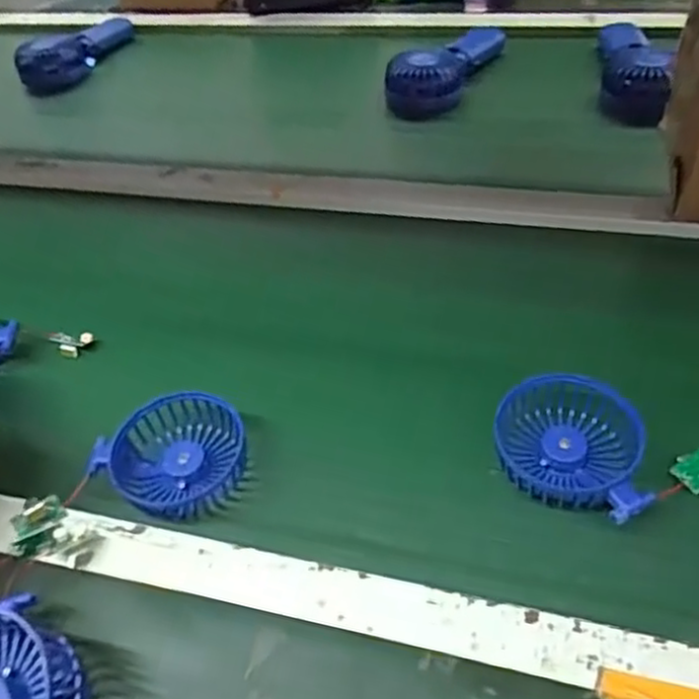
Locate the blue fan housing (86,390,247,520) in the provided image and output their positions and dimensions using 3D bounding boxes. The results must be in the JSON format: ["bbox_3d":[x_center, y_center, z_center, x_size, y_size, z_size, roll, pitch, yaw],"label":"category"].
[{"bbox_3d":[-0.123,0.072,0.492,0.097,0.029,0.085,-2,47,6],"label":"blue fan housing"}]

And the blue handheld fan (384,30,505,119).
[{"bbox_3d":[0.116,-0.331,0.813,0.069,0.055,0.180,23,54,26],"label":"blue handheld fan"}]

